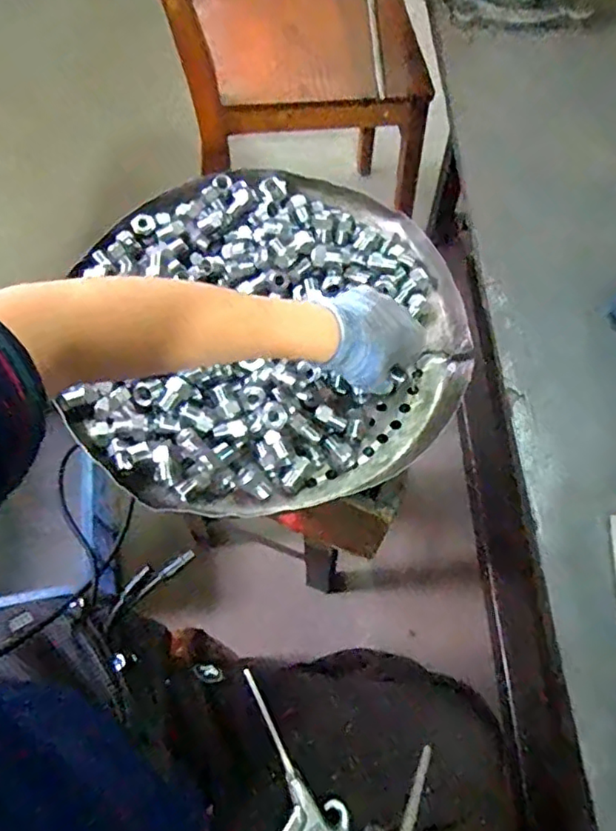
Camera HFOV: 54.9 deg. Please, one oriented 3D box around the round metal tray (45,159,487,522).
[{"bbox_3d":[-0.031,-0.092,0.568,0.350,0.057,0.373,0,63,0],"label":"round metal tray"}]

